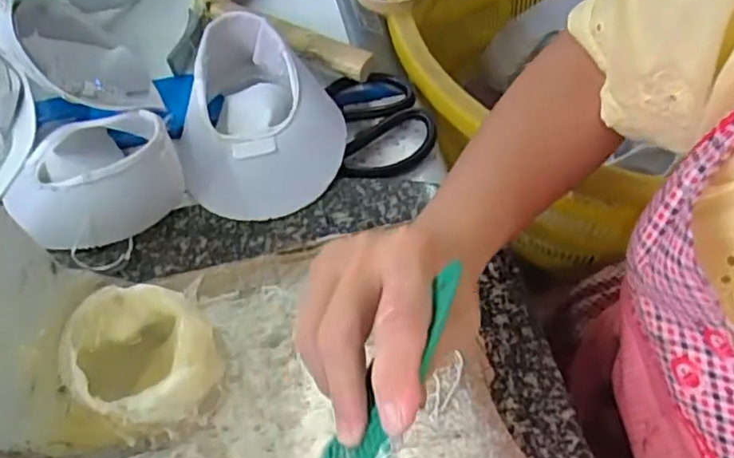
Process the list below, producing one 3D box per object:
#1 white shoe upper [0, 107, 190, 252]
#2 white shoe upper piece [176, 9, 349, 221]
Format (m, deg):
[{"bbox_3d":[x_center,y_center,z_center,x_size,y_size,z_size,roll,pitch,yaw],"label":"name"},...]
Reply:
[{"bbox_3d":[-0.196,-0.046,0.435,0.118,0.053,0.113,-27,59,-14],"label":"white shoe upper"},{"bbox_3d":[-0.081,-0.090,0.464,0.116,0.051,0.152,-16,57,-8],"label":"white shoe upper piece"}]

